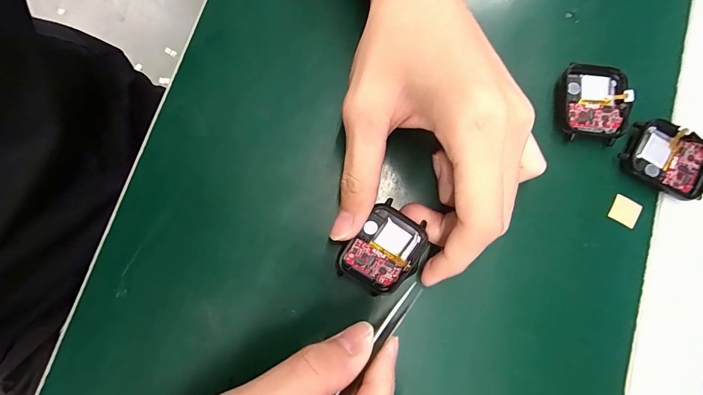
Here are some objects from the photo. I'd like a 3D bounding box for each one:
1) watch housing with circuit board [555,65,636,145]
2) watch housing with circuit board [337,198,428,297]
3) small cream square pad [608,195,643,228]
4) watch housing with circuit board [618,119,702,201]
[{"bbox_3d":[0.142,-0.055,0.208,0.038,0.012,0.044,6,80,0],"label":"watch housing with circuit board"},{"bbox_3d":[0.017,0.030,0.190,0.036,0.006,0.046,36,97,-8],"label":"watch housing with circuit board"},{"bbox_3d":[0.158,0.008,0.204,0.016,0.004,0.015,29,87,5],"label":"small cream square pad"},{"bbox_3d":[0.182,-0.021,0.203,0.046,0.011,0.037,34,81,4],"label":"watch housing with circuit board"}]

